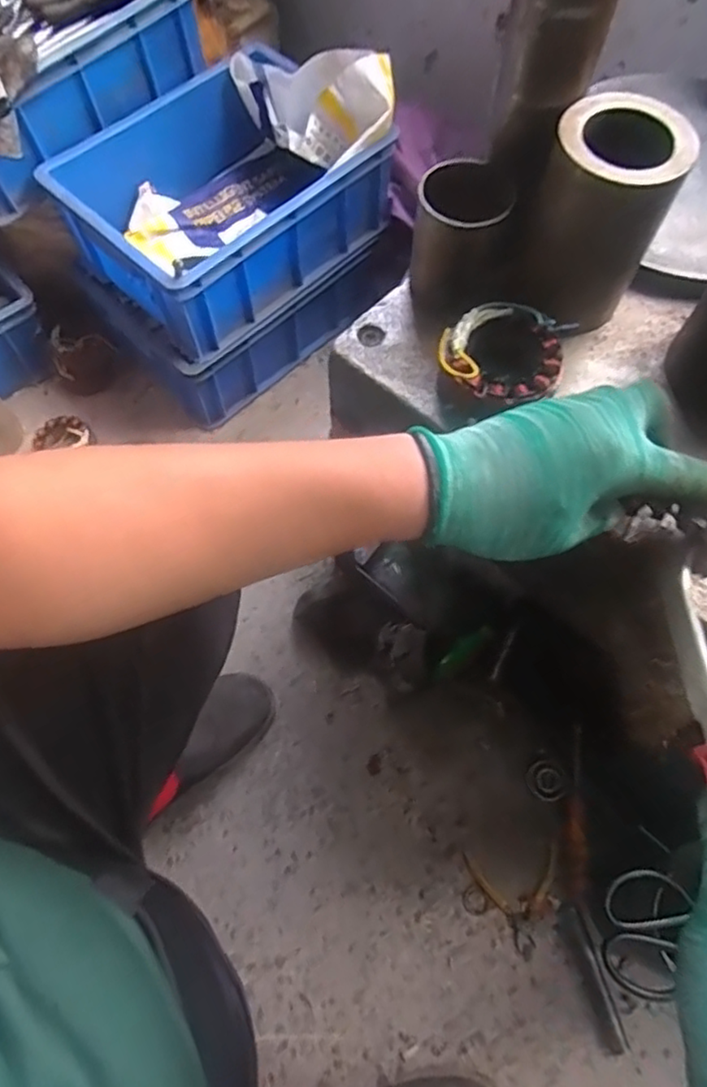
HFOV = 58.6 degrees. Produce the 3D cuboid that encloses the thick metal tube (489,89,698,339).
[{"bbox_3d":[0.175,-0.235,0.467,0.091,0.138,0.080,31,70,12],"label":"thick metal tube"}]

